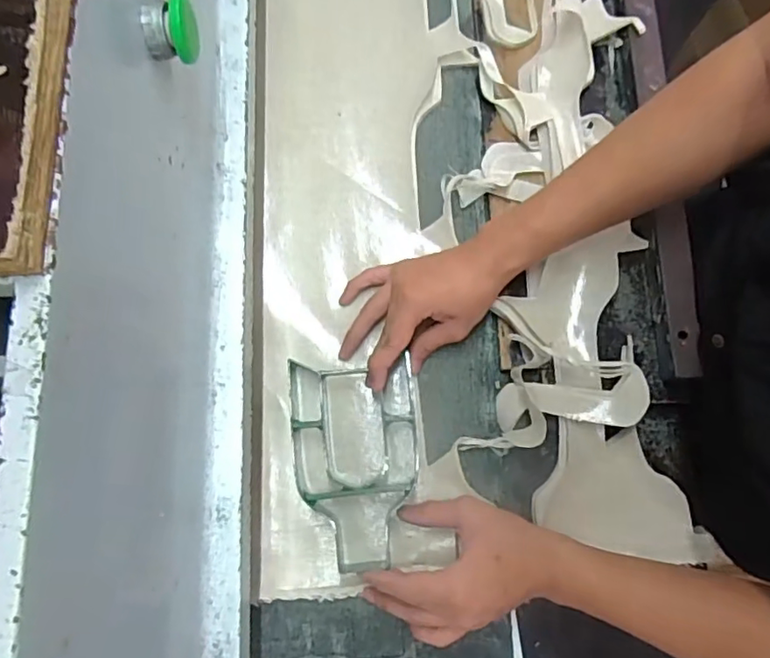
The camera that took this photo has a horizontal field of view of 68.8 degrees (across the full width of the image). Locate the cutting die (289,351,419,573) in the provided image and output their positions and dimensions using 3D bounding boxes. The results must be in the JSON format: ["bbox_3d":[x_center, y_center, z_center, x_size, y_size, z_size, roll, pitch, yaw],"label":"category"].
[{"bbox_3d":[-0.024,0.115,0.487,0.109,0.035,0.179,-4,78,0],"label":"cutting die"}]

